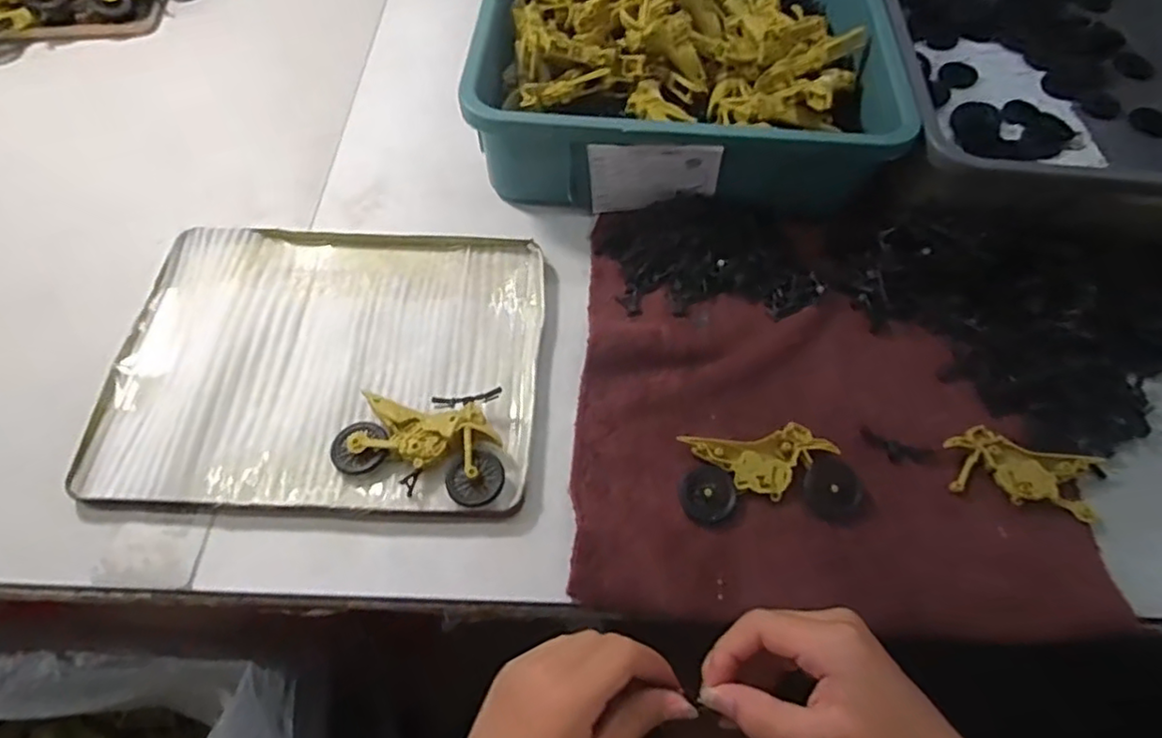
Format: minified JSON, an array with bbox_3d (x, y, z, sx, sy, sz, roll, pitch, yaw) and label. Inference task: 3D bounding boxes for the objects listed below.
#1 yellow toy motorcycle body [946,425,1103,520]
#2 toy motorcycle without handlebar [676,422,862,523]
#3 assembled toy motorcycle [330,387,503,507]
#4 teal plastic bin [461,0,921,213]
[{"bbox_3d":[0.307,0.072,0.455,0.100,0.013,0.050,15,59,7],"label":"yellow toy motorcycle body"},{"bbox_3d":[0.125,0.070,0.446,0.112,0.021,0.064,1,58,-2],"label":"toy motorcycle without handlebar"},{"bbox_3d":[-0.108,0.048,0.447,0.113,0.022,0.079,6,58,2],"label":"assembled toy motorcycle"},{"bbox_3d":[0.104,-0.377,0.677,0.361,0.097,0.526,4,58,1],"label":"teal plastic bin"}]

